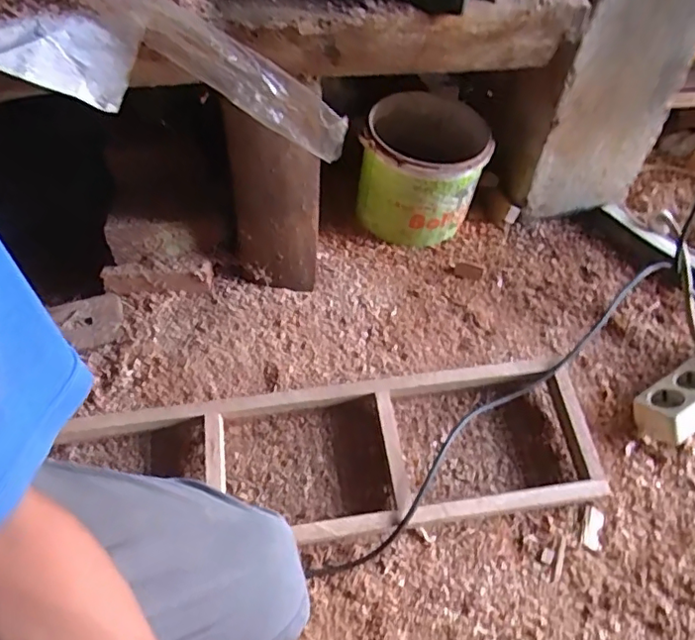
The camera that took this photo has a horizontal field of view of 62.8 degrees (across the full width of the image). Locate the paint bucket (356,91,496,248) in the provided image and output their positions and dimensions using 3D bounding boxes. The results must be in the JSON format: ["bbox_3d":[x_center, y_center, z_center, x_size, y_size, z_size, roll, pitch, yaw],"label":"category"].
[{"bbox_3d":[0.115,-0.231,0.853,0.168,0.146,0.189,13,54,6],"label":"paint bucket"}]

